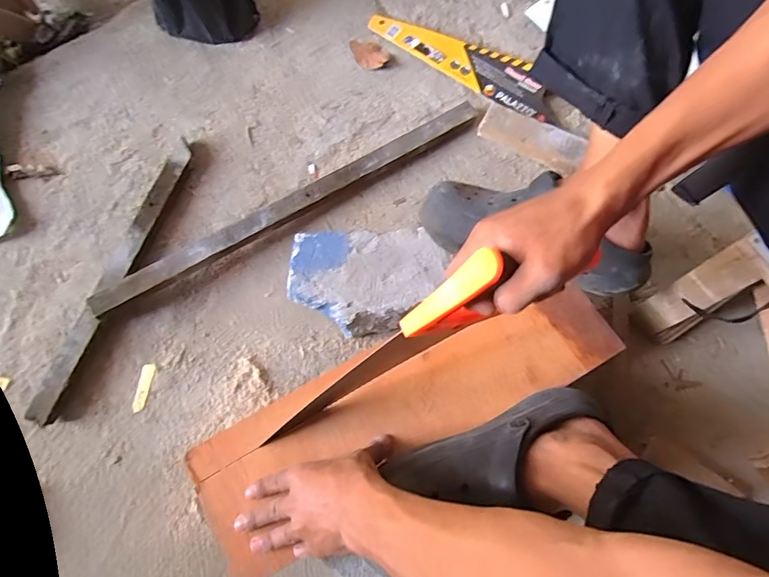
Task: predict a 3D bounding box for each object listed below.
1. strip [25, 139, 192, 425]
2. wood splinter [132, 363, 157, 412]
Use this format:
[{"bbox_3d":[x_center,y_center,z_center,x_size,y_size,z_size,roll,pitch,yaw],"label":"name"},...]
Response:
[{"bbox_3d":[-0.353,-0.022,0.604,0.033,0.026,0.399,17,71,4],"label":"strip"},{"bbox_3d":[-0.304,0.125,0.574,0.017,0.004,0.060,8,71,1],"label":"wood splinter"}]

